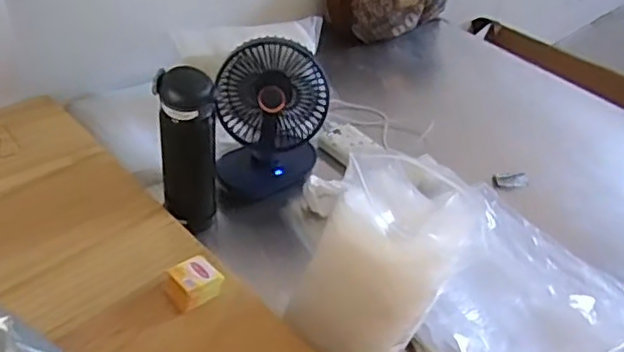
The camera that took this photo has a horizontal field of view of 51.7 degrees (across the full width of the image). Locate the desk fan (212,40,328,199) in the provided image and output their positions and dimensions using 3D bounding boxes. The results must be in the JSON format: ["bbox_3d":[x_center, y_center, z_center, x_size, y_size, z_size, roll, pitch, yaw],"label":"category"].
[{"bbox_3d":[-0.056,-0.078,0.882,0.140,0.214,0.078,7,40,1],"label":"desk fan"}]

